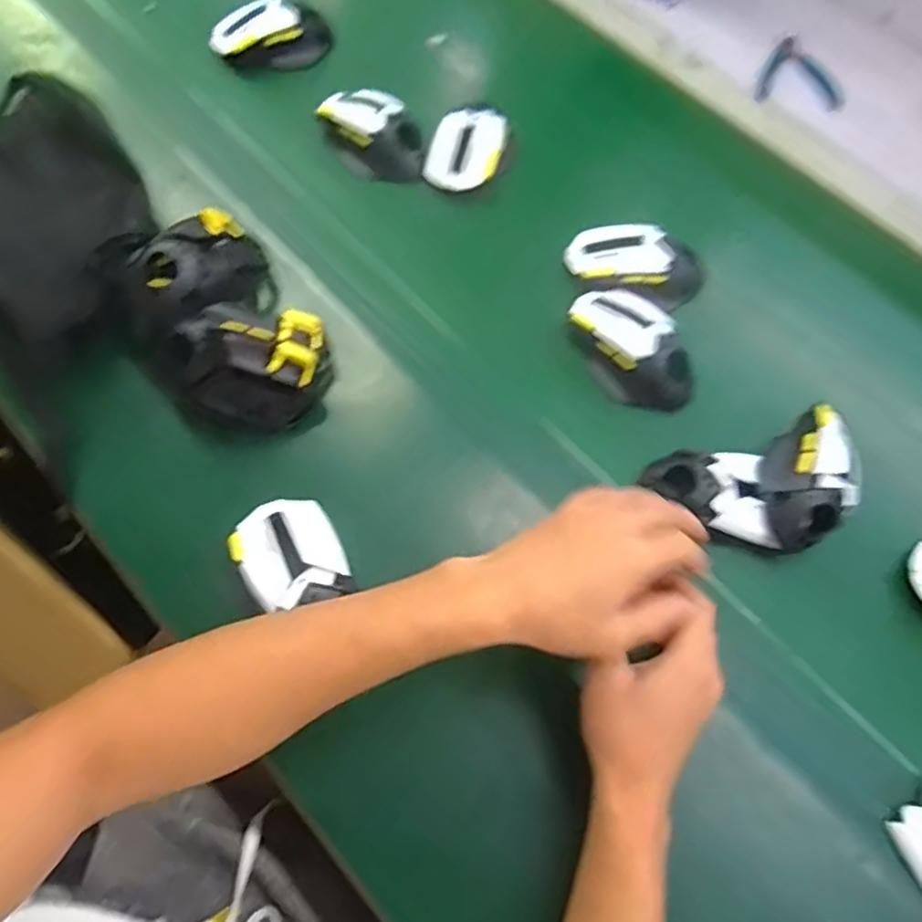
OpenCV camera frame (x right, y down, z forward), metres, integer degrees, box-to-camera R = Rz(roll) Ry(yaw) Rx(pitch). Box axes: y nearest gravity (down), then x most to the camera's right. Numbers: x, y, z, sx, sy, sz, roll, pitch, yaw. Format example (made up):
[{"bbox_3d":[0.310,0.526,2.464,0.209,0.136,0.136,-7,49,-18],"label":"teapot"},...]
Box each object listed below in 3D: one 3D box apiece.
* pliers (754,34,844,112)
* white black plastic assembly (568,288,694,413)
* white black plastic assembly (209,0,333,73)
[{"bbox_3d":[0.365,-0.423,0.725,0.093,0.009,0.100,7,65,-1],"label":"pliers"},{"bbox_3d":[0.142,-0.094,0.547,0.068,0.040,0.118,-24,69,-14],"label":"white black plastic assembly"},{"bbox_3d":[-0.192,-0.432,0.673,0.117,0.037,0.061,-9,66,-8],"label":"white black plastic assembly"}]

